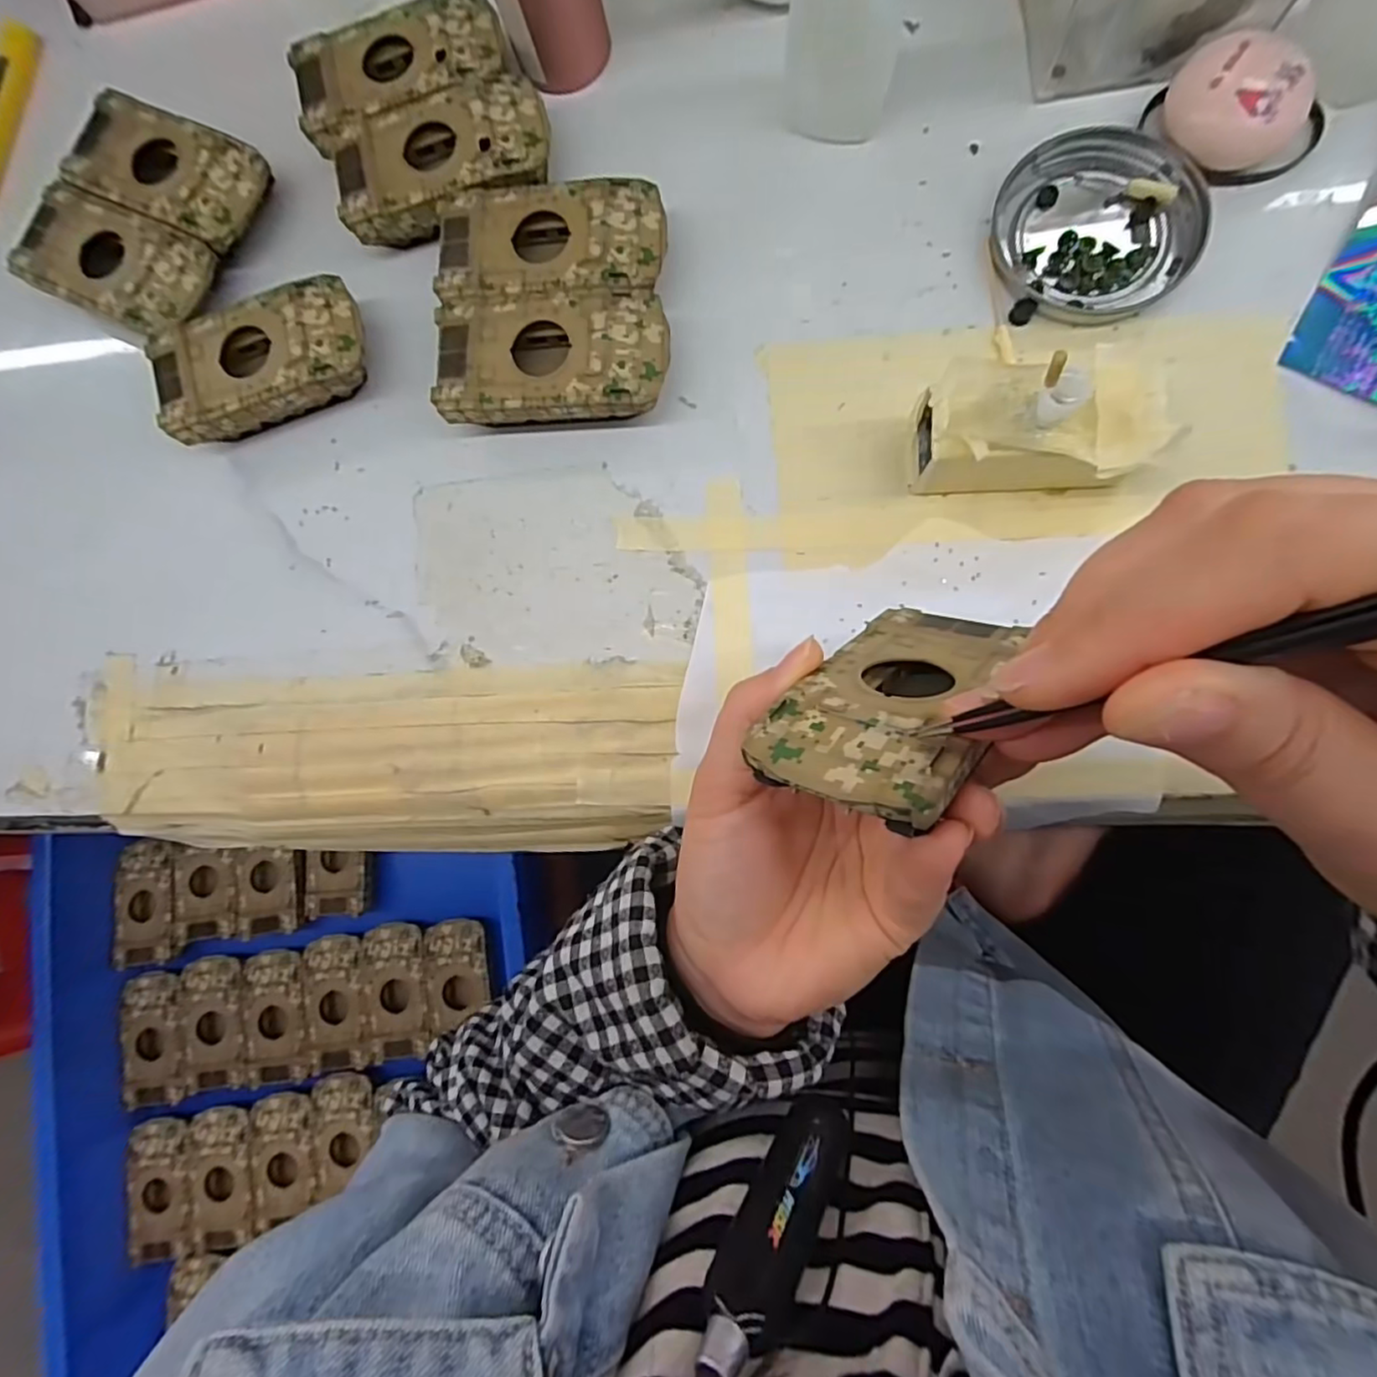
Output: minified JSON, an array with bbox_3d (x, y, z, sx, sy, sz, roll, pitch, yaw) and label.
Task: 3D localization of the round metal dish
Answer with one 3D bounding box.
[{"bbox_3d":[0.165,-0.190,0.261,0.076,0.008,0.078,-1,84,7],"label":"round metal dish"}]

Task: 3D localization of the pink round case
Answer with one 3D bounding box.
[{"bbox_3d":[0.213,-0.228,0.250,0.039,0.023,0.044,-19,82,5],"label":"pink round case"}]

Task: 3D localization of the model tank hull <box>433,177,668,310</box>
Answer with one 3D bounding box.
[{"bbox_3d":[-0.057,-0.188,0.280,0.094,0.026,0.052,-2,84,7],"label":"model tank hull"}]

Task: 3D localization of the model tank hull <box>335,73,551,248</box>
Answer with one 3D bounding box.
[{"bbox_3d":[-0.108,-0.235,0.291,0.094,0.025,0.053,-15,83,6],"label":"model tank hull"}]

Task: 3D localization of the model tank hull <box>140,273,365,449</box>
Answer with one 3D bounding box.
[{"bbox_3d":[-0.191,-0.148,0.294,0.094,0.027,0.052,-16,83,6],"label":"model tank hull"}]

